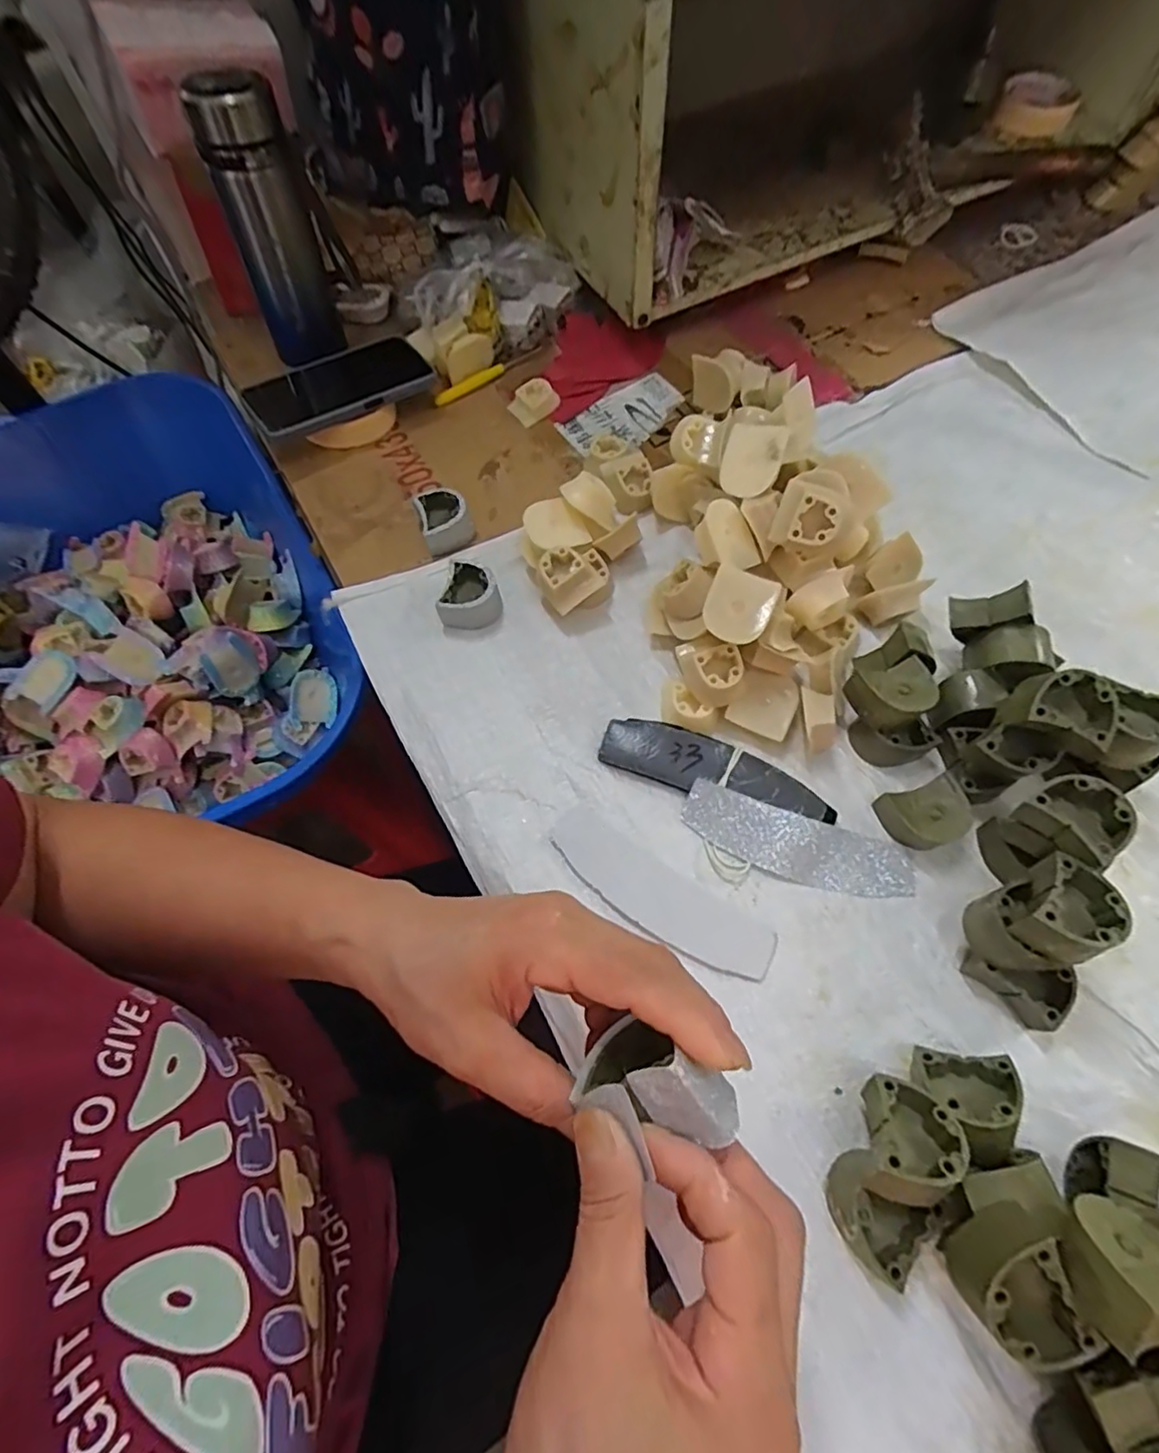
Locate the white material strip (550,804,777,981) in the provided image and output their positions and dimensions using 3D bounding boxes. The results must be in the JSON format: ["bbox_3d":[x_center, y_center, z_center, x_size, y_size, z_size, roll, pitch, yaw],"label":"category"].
[{"bbox_3d":[0.050,0.105,0.389,0.147,0.006,0.045,30,69,14],"label":"white material strip"}]

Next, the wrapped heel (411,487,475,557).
[{"bbox_3d":[-0.111,-0.171,0.508,0.040,0.034,0.044,-19,65,-9],"label":"wrapped heel"}]

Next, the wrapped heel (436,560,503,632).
[{"bbox_3d":[-0.084,-0.103,0.478,0.045,0.033,0.046,2,64,1],"label":"wrapped heel"}]

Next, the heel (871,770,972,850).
[{"bbox_3d":[0.218,0.058,0.392,0.047,0.026,0.038,-14,64,-7],"label":"heel"}]

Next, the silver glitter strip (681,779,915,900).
[{"bbox_3d":[0.138,0.076,0.393,0.144,0.013,0.043,17,65,9],"label":"silver glitter strip"}]

